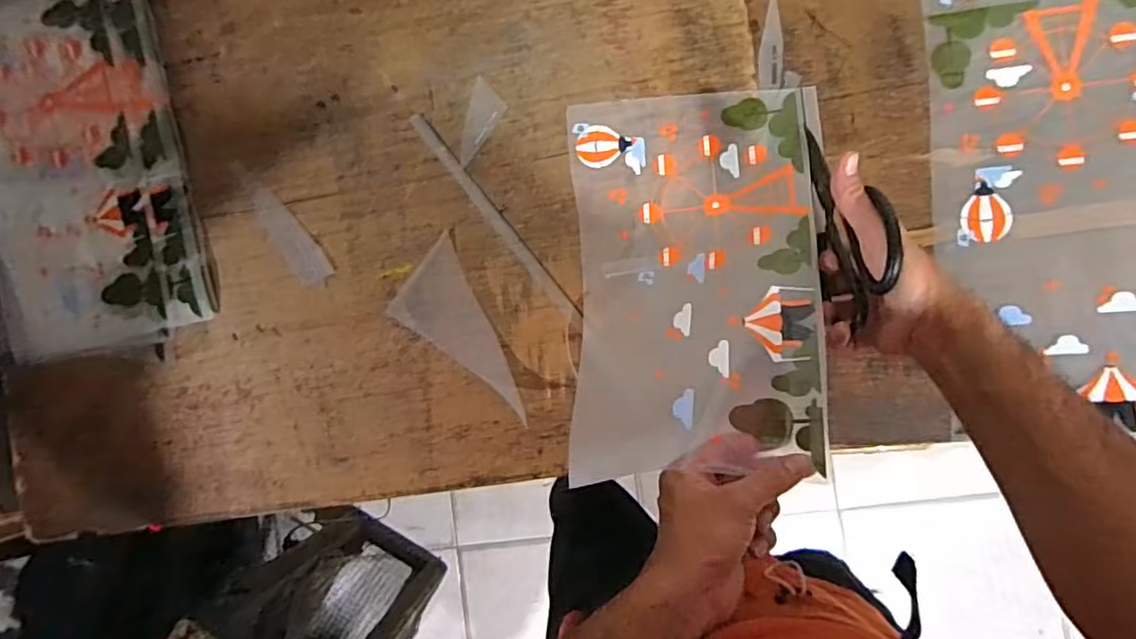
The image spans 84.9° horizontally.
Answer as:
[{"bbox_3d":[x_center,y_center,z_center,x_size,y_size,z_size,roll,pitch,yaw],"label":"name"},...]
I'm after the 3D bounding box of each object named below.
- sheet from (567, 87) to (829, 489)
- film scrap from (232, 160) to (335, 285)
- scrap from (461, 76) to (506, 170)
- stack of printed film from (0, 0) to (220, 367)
[{"bbox_3d":[0.097,-0.049,0.514,0.207,0.056,0.334,-6,64,23],"label":"sheet"},{"bbox_3d":[-0.279,-0.092,0.601,0.035,0.004,0.139,-37,86,3],"label":"film scrap"},{"bbox_3d":[-0.083,-0.186,0.589,0.034,0.004,0.080,17,90,5],"label":"scrap"},{"bbox_3d":[-0.503,-0.147,0.623,0.246,0.013,0.373,-15,87,4],"label":"stack of printed film"}]

